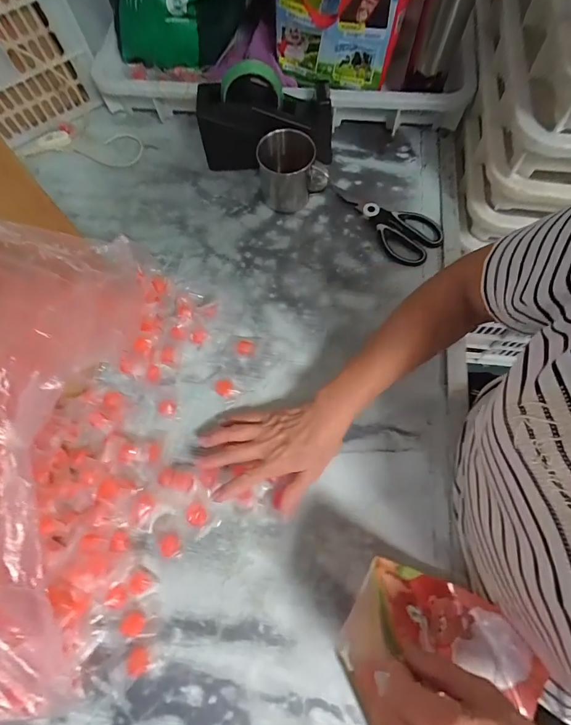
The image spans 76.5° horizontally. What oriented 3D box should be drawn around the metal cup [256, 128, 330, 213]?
[{"bbox_3d":[0.011,-0.284,0.538,0.099,0.084,0.084,-4,69,1],"label":"metal cup"}]

